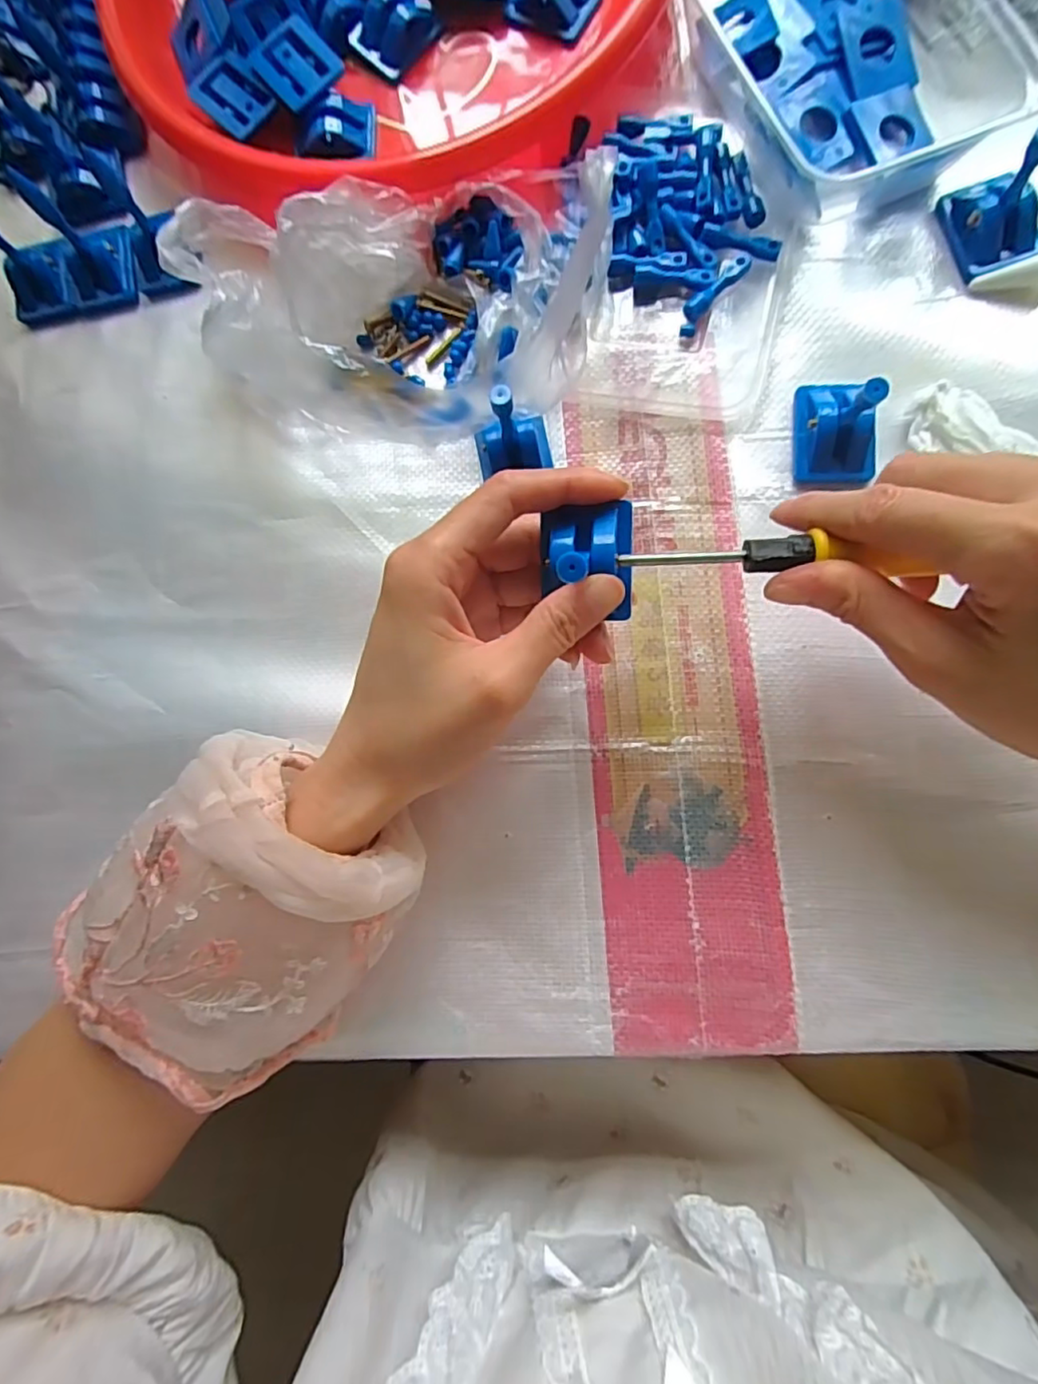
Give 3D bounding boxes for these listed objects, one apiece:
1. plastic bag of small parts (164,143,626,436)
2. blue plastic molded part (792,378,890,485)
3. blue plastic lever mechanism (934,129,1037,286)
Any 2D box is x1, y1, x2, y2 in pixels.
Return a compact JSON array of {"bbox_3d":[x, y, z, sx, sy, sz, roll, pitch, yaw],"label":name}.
[{"bbox_3d":[-0.055,-0.186,0.274,0.193,0.074,0.116,-6,82,6],"label":"plastic bag of small parts"},{"bbox_3d":[0.140,-0.116,0.267,0.029,0.026,0.045,2,83,7],"label":"blue plastic molded part"},{"bbox_3d":[0.212,-0.214,0.263,0.027,0.040,0.043,-15,81,5],"label":"blue plastic lever mechanism"}]

